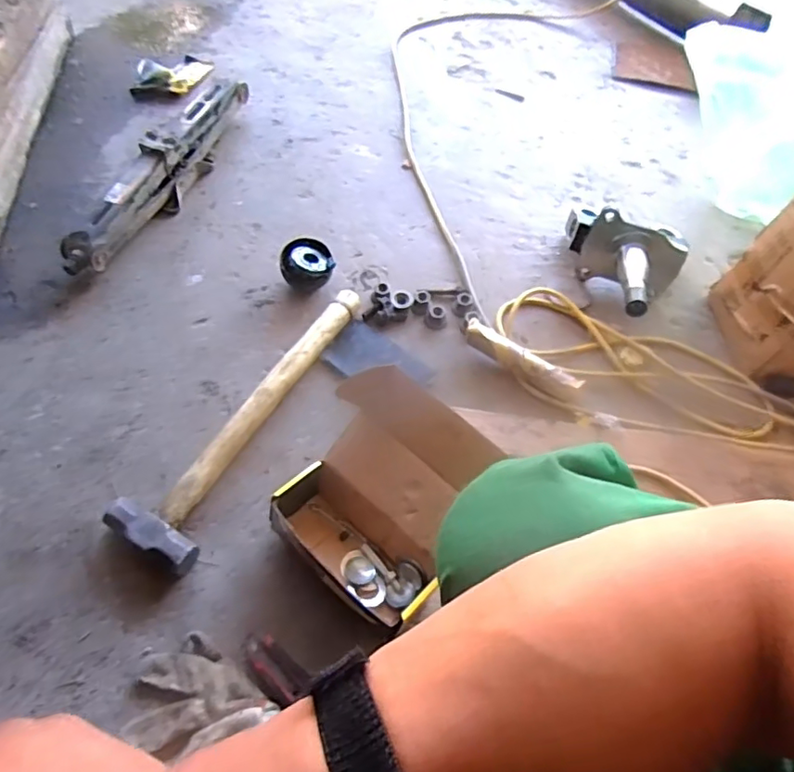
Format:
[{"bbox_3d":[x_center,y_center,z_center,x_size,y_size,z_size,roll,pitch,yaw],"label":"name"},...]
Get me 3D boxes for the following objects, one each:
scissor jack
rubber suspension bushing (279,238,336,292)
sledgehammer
[{"bbox_3d":[-0.341,-0.321,0.852,0.064,0.075,0.406,24,62,10],"label":"scissor jack"},{"bbox_3d":[-0.122,-0.162,0.784,0.069,0.052,0.062,-9,62,-8],"label":"rubber suspension bushing"},{"bbox_3d":[-0.179,0.022,0.686,0.102,0.041,0.393,24,63,10],"label":"sledgehammer"}]

